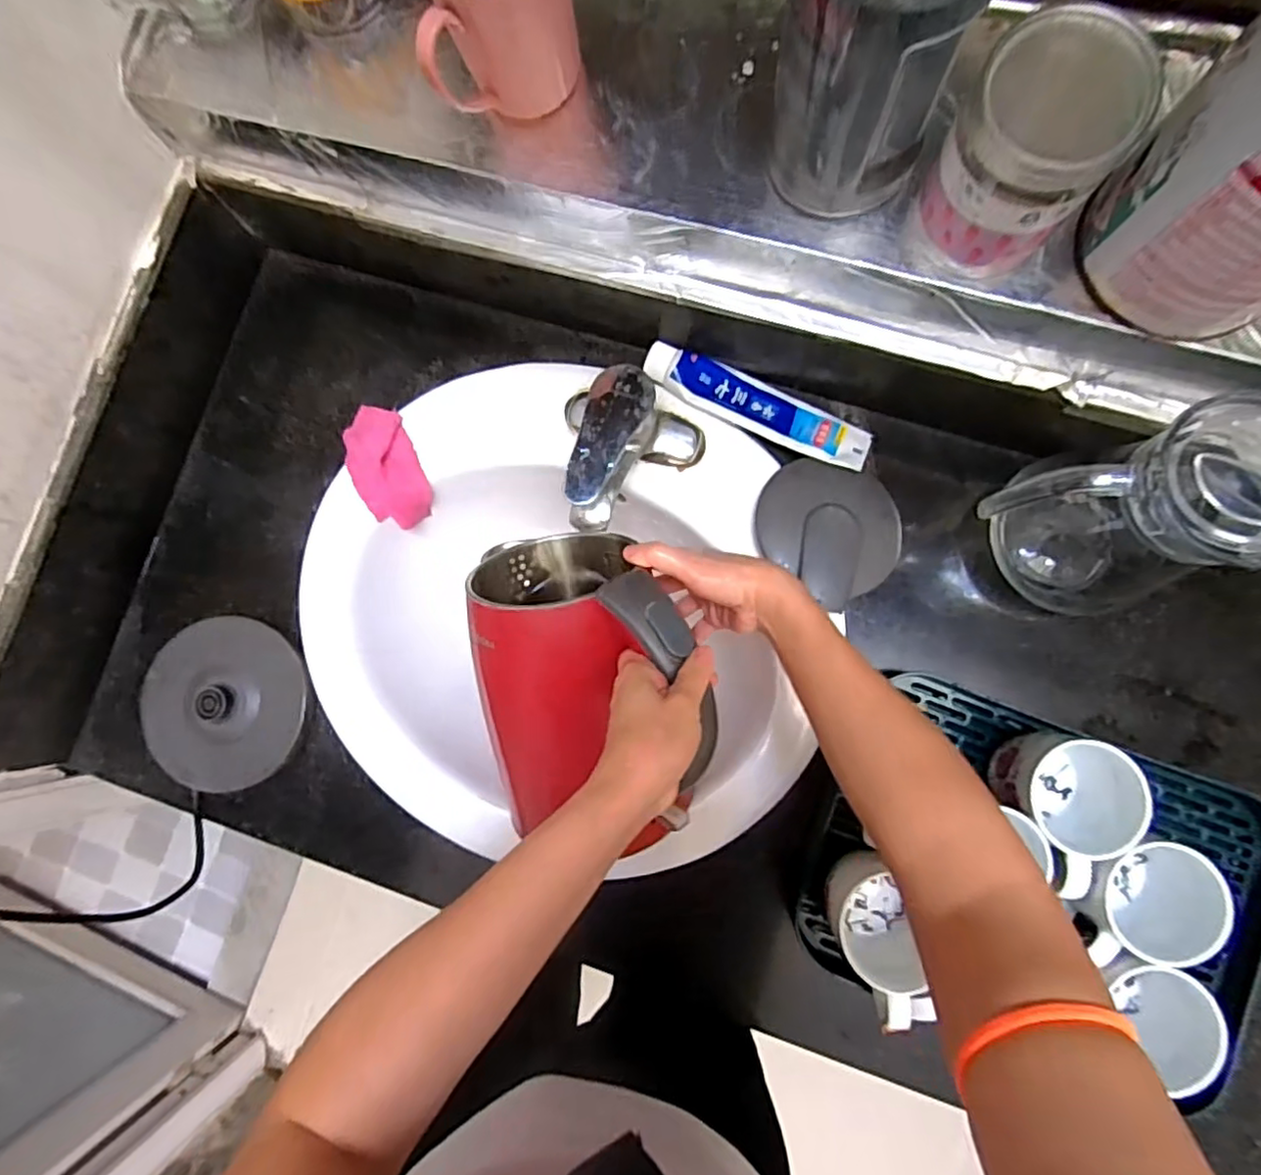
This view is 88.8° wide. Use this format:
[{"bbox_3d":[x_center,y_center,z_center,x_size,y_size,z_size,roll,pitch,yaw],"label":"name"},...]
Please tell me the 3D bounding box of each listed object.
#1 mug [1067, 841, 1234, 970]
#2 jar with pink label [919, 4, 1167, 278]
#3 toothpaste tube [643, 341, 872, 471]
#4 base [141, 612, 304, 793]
[{"bbox_3d":[0.365,0.224,0.476,0.085,0.078,0.089,4,84,5],"label":"mug"},{"bbox_3d":[0.224,-0.244,0.371,0.083,0.112,0.081,-1,84,5],"label":"jar with pink label"},{"bbox_3d":[0.113,-0.163,0.576,0.208,0.028,0.046,25,86,7],"label":"toothpaste tube"},{"bbox_3d":[-0.374,0.106,0.589,0.149,0.026,0.151,-6,83,4],"label":"base"}]

